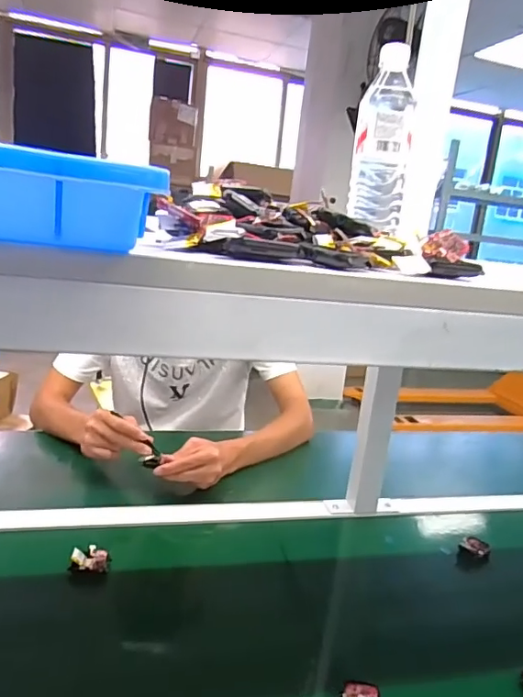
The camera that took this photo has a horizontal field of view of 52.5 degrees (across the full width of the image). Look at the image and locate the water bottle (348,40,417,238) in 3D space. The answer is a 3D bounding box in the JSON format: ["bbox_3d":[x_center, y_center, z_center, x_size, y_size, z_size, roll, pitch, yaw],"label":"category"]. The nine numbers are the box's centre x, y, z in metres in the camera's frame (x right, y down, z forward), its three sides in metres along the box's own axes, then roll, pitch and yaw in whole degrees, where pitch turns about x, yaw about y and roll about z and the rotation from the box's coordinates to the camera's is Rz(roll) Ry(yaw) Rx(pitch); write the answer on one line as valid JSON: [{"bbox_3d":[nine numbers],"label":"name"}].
[{"bbox_3d":[0.139,-0.234,0.600,0.066,0.191,0.064,8,14,5],"label":"water bottle"}]

